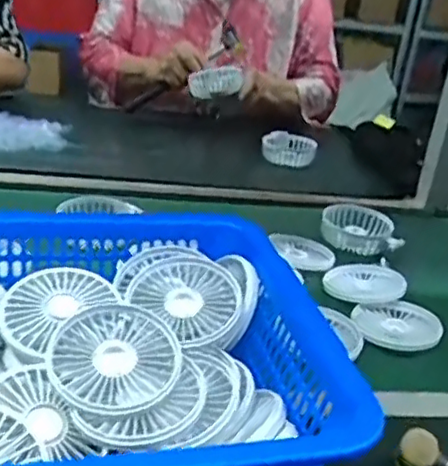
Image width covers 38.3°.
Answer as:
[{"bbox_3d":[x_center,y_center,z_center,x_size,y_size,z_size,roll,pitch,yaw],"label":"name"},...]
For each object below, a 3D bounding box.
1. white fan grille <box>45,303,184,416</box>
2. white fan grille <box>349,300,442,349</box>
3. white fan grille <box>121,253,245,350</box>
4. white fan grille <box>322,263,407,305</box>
[{"bbox_3d":[-0.075,0.087,0.444,0.087,0.015,0.085,6,45,-6],"label":"white fan grille"},{"bbox_3d":[0.178,0.091,0.662,0.089,0.016,0.086,10,25,9],"label":"white fan grille"},{"bbox_3d":[-0.030,0.049,0.509,0.089,0.015,0.089,-1,43,1],"label":"white fan grille"},{"bbox_3d":[0.153,0.050,0.727,0.082,0.020,0.088,5,25,-2],"label":"white fan grille"}]

